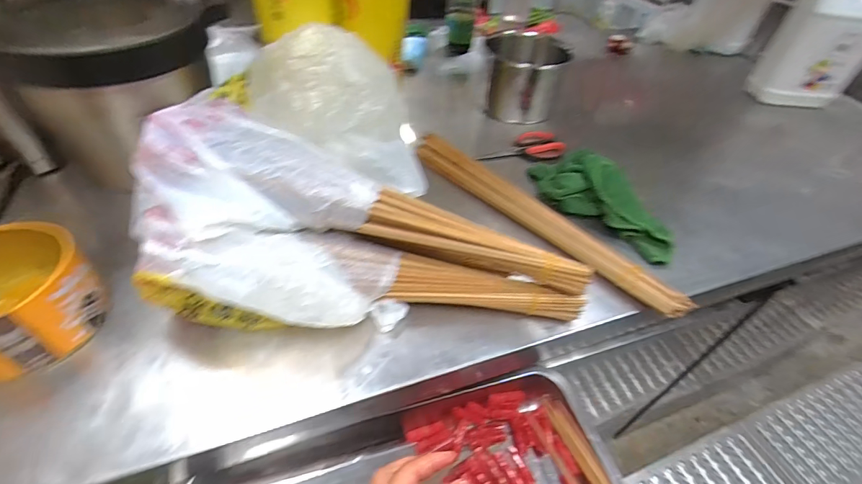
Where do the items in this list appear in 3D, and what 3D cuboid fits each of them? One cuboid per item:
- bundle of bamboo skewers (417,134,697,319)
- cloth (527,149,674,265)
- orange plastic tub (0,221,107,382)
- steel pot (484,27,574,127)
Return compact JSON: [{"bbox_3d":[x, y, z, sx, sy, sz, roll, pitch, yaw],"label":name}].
[{"bbox_3d":[0.126,-0.039,0.517,0.045,0.025,0.398,-31,55,-31],"label":"bundle of bamboo skewers"},{"bbox_3d":[0.222,-0.058,0.520,0.112,0.050,0.208,-16,48,-20],"label":"cloth"},{"bbox_3d":[-0.361,0.050,0.347,0.117,0.074,0.114,3,45,-2],"label":"orange plastic tub"},{"bbox_3d":[0.156,-0.291,0.714,0.128,0.126,0.105,-13,47,-18],"label":"steel pot"}]

